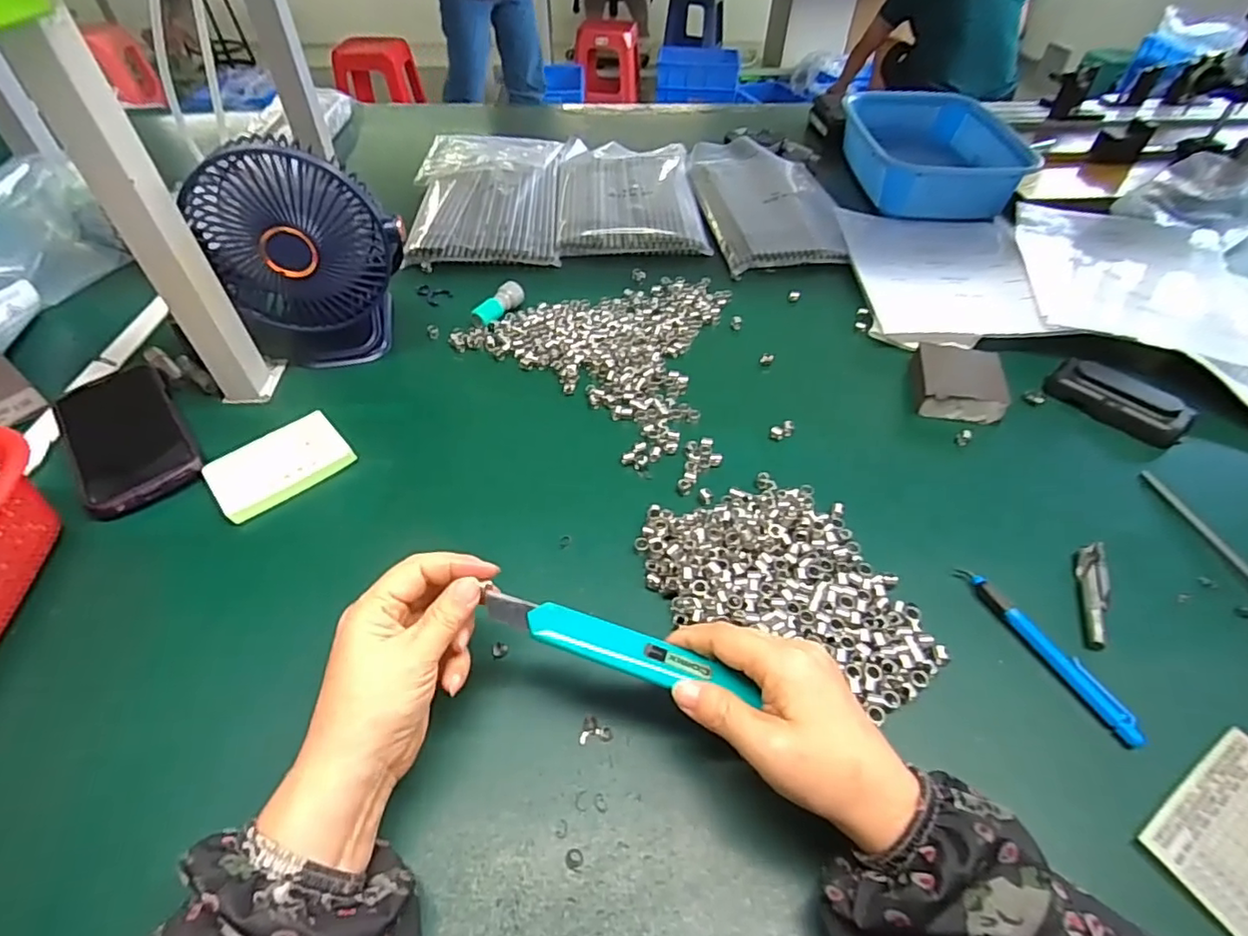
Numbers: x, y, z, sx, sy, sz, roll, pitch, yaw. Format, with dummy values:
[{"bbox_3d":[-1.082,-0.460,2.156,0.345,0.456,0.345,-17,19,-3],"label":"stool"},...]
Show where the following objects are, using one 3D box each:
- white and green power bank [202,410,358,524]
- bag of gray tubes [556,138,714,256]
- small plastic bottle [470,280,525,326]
[{"bbox_3d":[-0.266,-0.004,0.457,0.096,0.011,0.070,-33,54,-27],"label":"white and green power bank"},{"bbox_3d":[0.005,-0.374,0.797,0.181,0.027,0.308,-3,46,-2],"label":"bag of gray tubes"},{"bbox_3d":[-0.127,-0.168,0.601,0.022,0.020,0.060,27,52,25],"label":"small plastic bottle"}]

